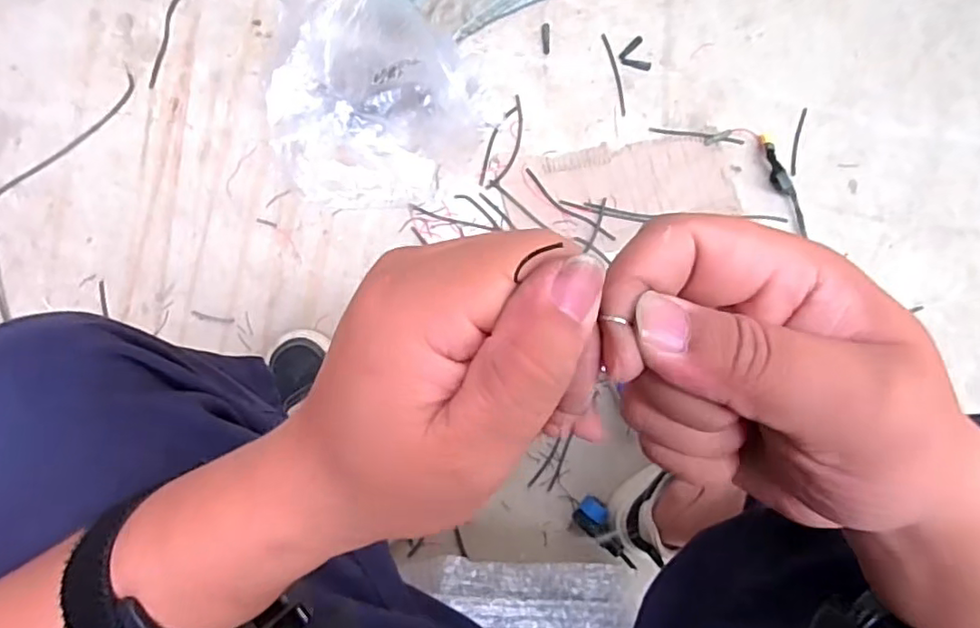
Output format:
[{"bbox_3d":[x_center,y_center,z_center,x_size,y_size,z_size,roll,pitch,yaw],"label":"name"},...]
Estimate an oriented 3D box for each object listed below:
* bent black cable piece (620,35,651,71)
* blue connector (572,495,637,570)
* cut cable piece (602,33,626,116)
[{"bbox_3d":[0.193,-0.346,0.783,0.037,0.009,0.047,-17,87,-5],"label":"bent black cable piece"},{"bbox_3d":[0.137,0.261,0.697,0.040,0.014,0.093,-36,57,-5],"label":"blue connector"},{"bbox_3d":[0.167,-0.319,0.780,0.010,0.004,0.113,-13,87,-4],"label":"cut cable piece"}]

